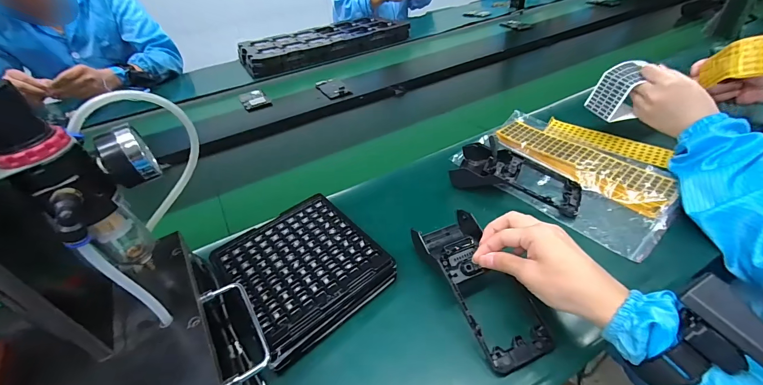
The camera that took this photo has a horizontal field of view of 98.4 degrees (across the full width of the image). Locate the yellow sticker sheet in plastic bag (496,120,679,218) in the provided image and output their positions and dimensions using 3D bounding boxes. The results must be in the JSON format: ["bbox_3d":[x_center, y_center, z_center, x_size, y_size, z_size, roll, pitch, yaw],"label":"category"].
[{"bbox_3d":[0.305,-0.051,0.520,0.084,0.019,0.254,-32,45,-27],"label":"yellow sticker sheet in plastic bag"}]

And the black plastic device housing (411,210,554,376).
[{"bbox_3d":[0.108,0.098,0.372,0.082,0.041,0.186,-17,45,-11],"label":"black plastic device housing"}]

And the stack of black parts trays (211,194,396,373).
[{"bbox_3d":[-0.092,0.093,0.399,0.160,0.049,0.172,-32,46,-27],"label":"stack of black parts trays"}]

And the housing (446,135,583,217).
[{"bbox_3d":[0.202,-0.026,0.495,0.176,0.043,0.090,15,44,24],"label":"housing"}]

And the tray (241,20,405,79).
[{"bbox_3d":[-0.216,-0.543,1.194,0.570,0.056,0.351,-22,42,-17],"label":"tray"}]

